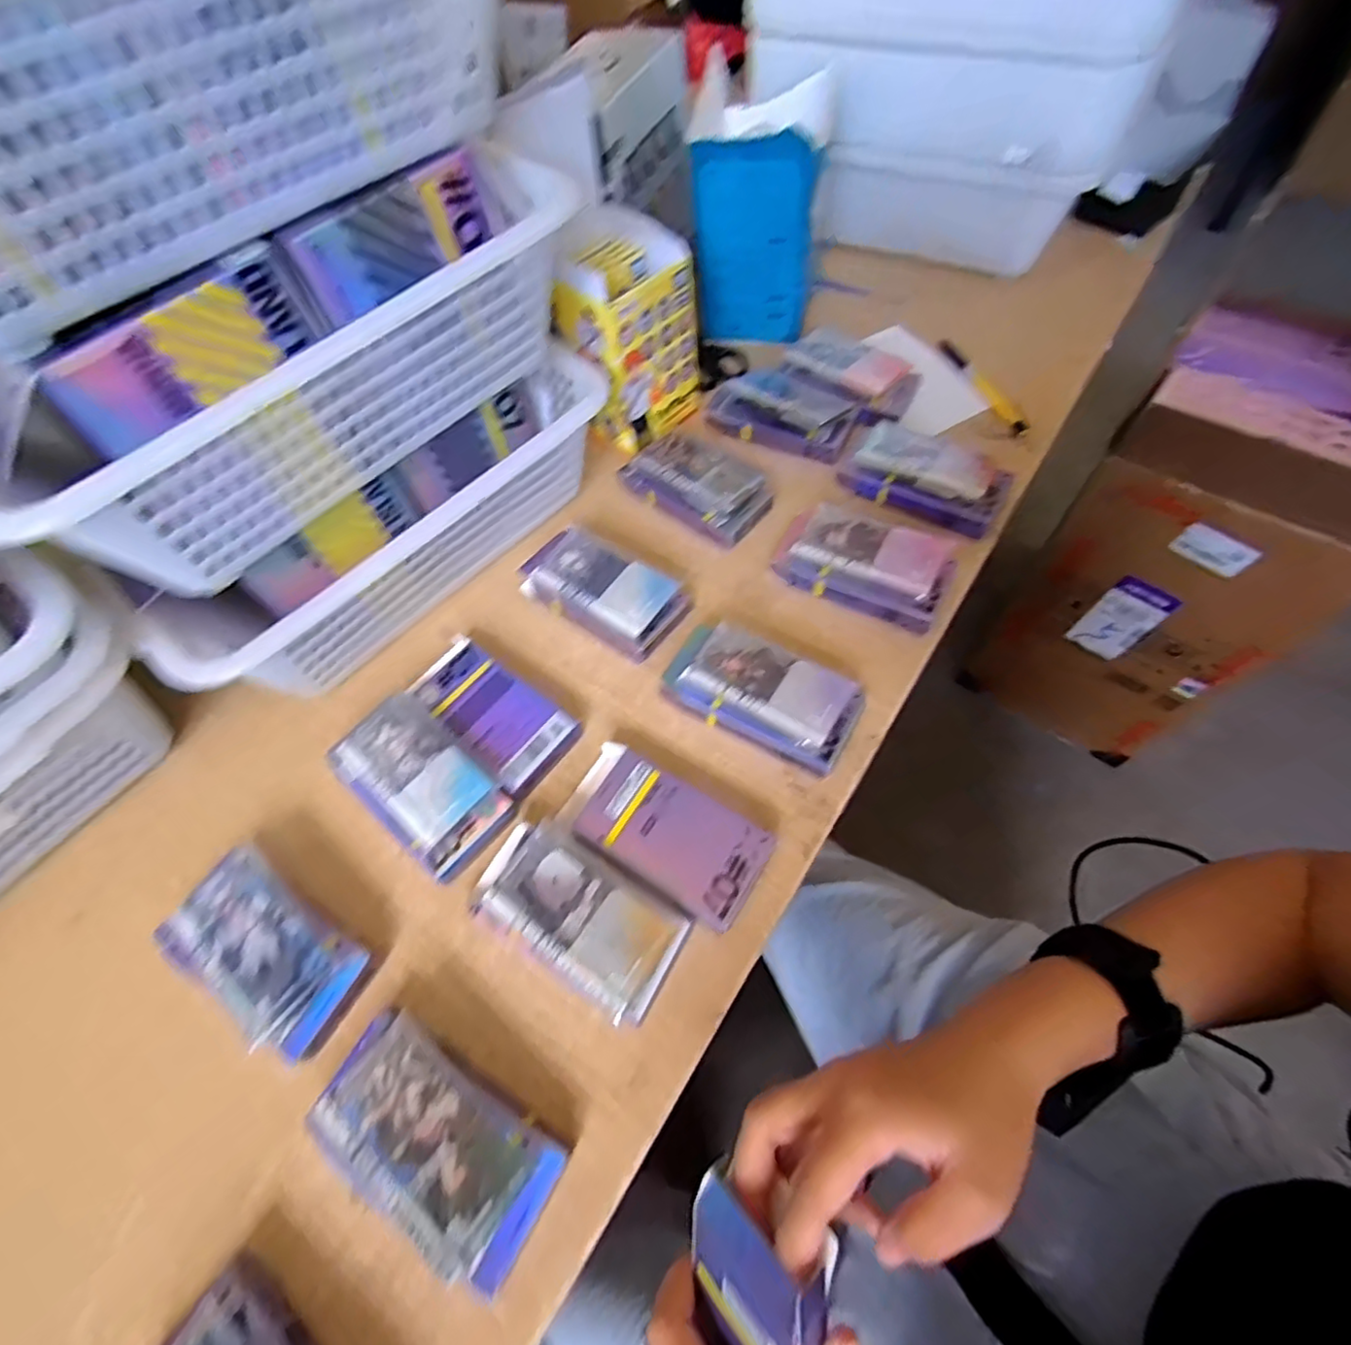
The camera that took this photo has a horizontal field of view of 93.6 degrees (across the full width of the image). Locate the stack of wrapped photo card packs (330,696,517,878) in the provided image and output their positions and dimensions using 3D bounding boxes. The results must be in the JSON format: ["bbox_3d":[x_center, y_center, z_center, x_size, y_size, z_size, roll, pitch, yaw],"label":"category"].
[{"bbox_3d":[-0.162,0.070,0.409,0.118,0.041,0.064,36,69,23],"label":"stack of wrapped photo card packs"}]

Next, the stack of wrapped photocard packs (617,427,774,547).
[{"bbox_3d":[0.018,-0.156,0.520,0.118,0.031,0.062,35,68,23],"label":"stack of wrapped photocard packs"}]

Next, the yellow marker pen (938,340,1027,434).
[{"bbox_3d":[0.275,-0.261,0.574,0.013,0.011,0.131,-18,59,-5],"label":"yellow marker pen"}]

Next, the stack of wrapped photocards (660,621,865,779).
[{"bbox_3d":[0.056,0.014,0.421,0.121,0.035,0.063,29,66,20],"label":"stack of wrapped photocards"}]

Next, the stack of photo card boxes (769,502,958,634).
[{"bbox_3d":[0.138,-0.086,0.469,0.122,0.035,0.068,25,65,19],"label":"stack of photo card boxes"}]

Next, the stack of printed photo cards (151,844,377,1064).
[{"bbox_3d":[-0.232,0.157,0.362,0.118,0.031,0.063,29,66,20],"label":"stack of printed photo cards"}]

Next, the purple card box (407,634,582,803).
[{"bbox_3d":[-0.128,0.028,0.439,0.121,0.025,0.061,34,68,23],"label":"purple card box"}]

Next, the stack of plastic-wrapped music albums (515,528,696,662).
[{"bbox_3d":[-0.054,-0.061,0.475,0.122,0.034,0.059,31,67,21],"label":"stack of plastic-wrapped music albums"}]

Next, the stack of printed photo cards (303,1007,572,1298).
[{"bbox_3d":[-0.117,0.226,0.310,0.121,0.036,0.060,29,66,20],"label":"stack of printed photo cards"}]

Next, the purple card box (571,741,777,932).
[{"bbox_3d":[-0.006,0.097,0.386,0.121,0.018,0.062,27,66,20],"label":"purple card box"}]

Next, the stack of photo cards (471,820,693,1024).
[{"bbox_3d":[-0.057,0.137,0.363,0.123,0.037,0.063,27,66,20],"label":"stack of photo cards"}]

